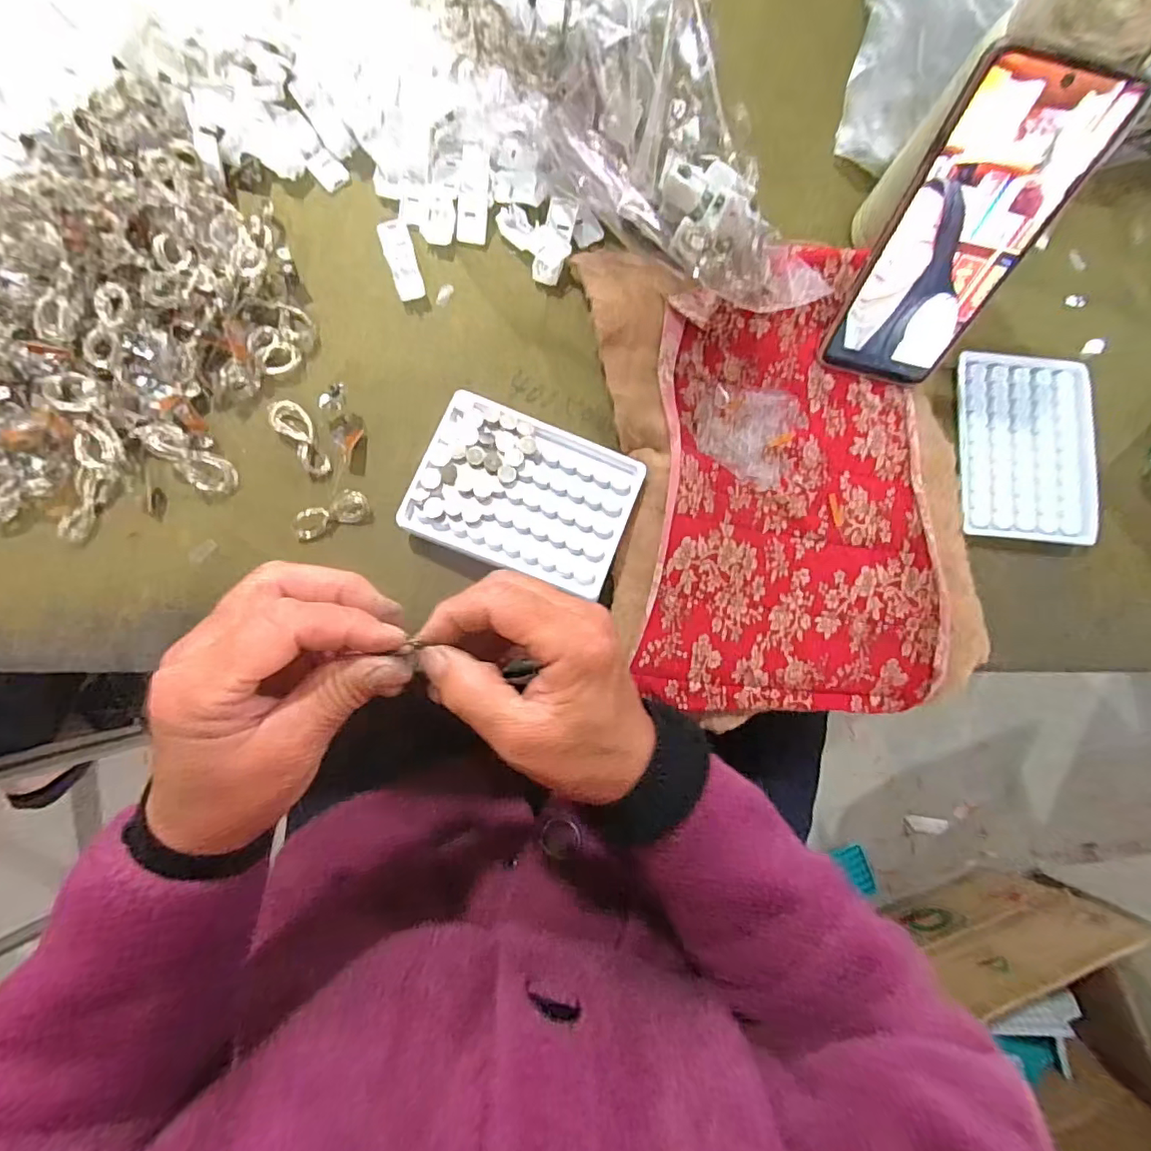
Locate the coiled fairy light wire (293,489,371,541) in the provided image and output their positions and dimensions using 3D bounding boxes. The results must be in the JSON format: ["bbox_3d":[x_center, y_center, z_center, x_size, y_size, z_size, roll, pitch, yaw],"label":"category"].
[{"bbox_3d":[-0.153,-0.038,0.349,0.046,0.011,0.020,-21,85,-7],"label":"coiled fairy light wire"}]

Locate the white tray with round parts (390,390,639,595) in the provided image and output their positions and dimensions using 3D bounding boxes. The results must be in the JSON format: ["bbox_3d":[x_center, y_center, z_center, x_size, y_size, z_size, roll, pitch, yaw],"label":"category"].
[{"bbox_3d":[-0.031,-0.050,0.354,0.131,0.023,0.093,20,81,-2],"label":"white tray with round parts"}]

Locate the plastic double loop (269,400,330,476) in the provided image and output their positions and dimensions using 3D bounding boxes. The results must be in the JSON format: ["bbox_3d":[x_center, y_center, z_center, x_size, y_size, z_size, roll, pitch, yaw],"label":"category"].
[{"bbox_3d":[-0.173,-0.089,0.353,0.021,0.008,0.054,-37,87,-8],"label":"plastic double loop"}]

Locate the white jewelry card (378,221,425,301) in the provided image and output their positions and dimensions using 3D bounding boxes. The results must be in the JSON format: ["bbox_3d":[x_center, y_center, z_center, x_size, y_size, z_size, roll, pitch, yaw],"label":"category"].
[{"bbox_3d":[-0.116,-0.211,0.372,0.020,0.007,0.056,-15,84,-7],"label":"white jewelry card"}]

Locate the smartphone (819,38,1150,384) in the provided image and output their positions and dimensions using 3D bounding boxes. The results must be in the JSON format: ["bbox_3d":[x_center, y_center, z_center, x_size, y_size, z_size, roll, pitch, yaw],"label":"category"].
[{"bbox_3d":[0.215,-0.185,0.314,0.079,0.160,0.008,15,54,0],"label":"smartphone"}]

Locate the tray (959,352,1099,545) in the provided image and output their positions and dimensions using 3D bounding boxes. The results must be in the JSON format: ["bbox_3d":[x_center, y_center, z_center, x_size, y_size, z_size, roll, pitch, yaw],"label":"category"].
[{"bbox_3d":[0.311,-0.090,0.387,0.094,0.017,0.131,6,82,-4],"label":"tray"}]

